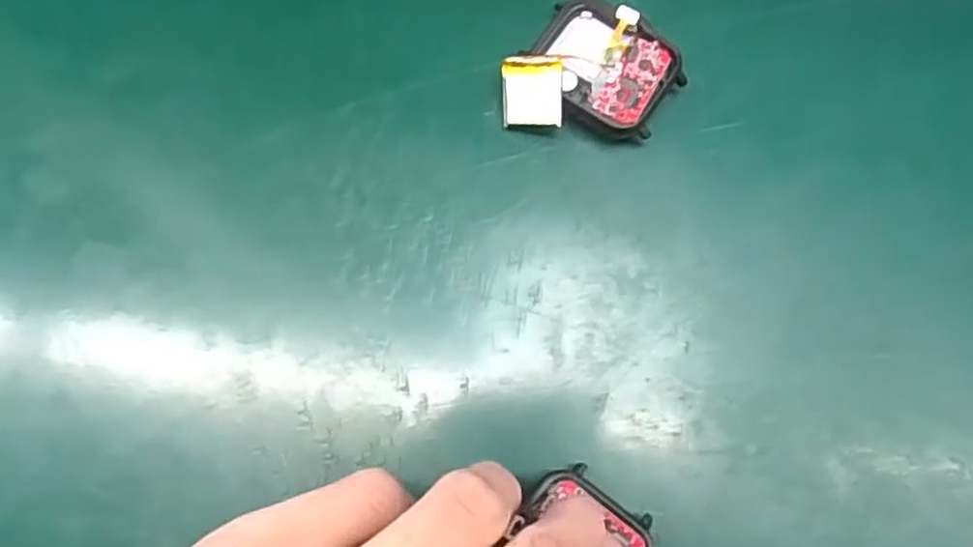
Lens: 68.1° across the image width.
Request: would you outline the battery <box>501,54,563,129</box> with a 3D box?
[{"bbox_3d":[0.014,-0.057,0.225,0.019,0.004,0.022,2,102,13],"label":"battery"}]

